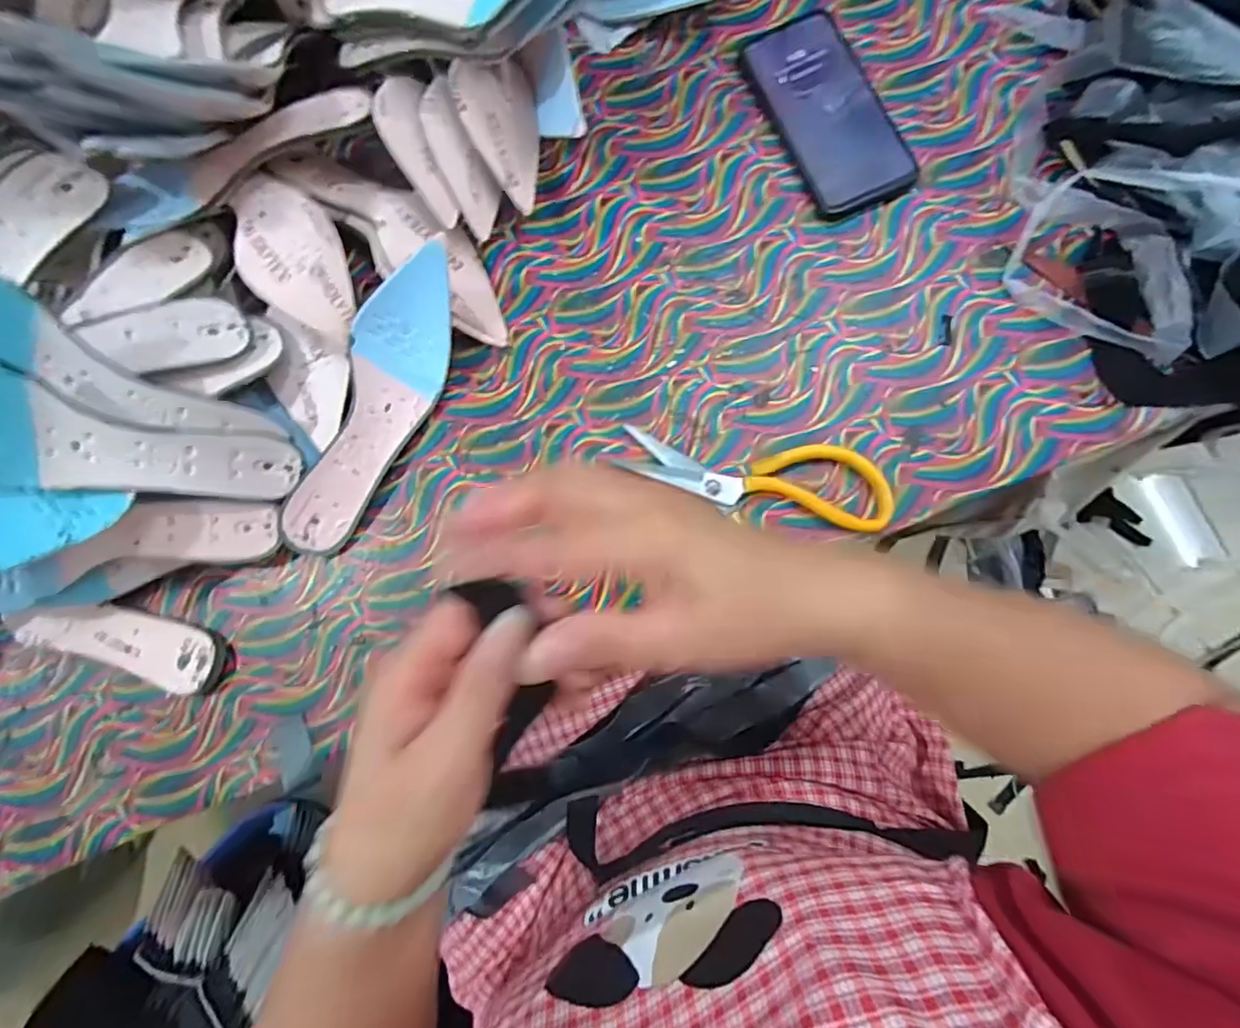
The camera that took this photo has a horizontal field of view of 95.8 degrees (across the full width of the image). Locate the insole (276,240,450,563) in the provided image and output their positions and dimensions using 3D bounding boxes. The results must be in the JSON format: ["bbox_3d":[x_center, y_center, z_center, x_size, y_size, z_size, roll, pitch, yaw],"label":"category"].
[{"bbox_3d":[-0.180,-0.078,0.404,0.061,0.053,0.229,27,84,7],"label":"insole"}]

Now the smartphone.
[{"bbox_3d":[0.159,-0.312,0.436,0.076,0.011,0.169,-20,81,1],"label":"smartphone"}]

